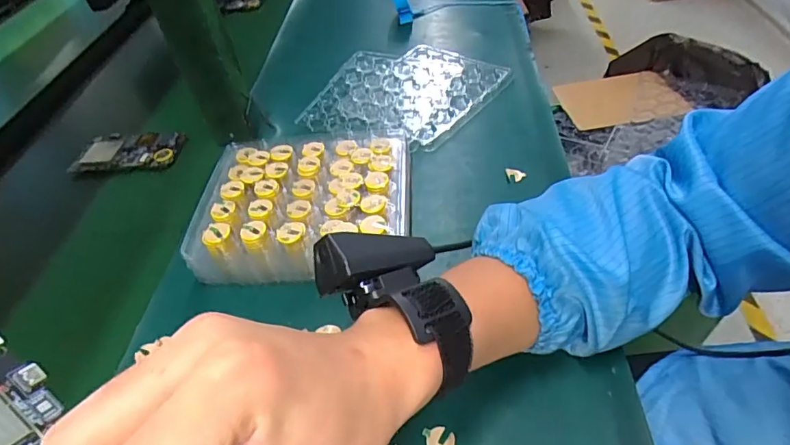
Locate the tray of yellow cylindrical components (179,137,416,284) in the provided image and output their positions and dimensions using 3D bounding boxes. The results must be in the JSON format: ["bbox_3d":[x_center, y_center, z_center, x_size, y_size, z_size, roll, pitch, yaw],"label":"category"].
[{"bbox_3d":[-0.077,-0.019,0.424,0.181,0.045,0.151,-1,46,5],"label":"tray of yellow cylindrical components"}]

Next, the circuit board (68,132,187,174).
[{"bbox_3d":[-0.311,-0.083,0.564,0.125,0.012,0.066,-2,46,10],"label":"circuit board"}]

